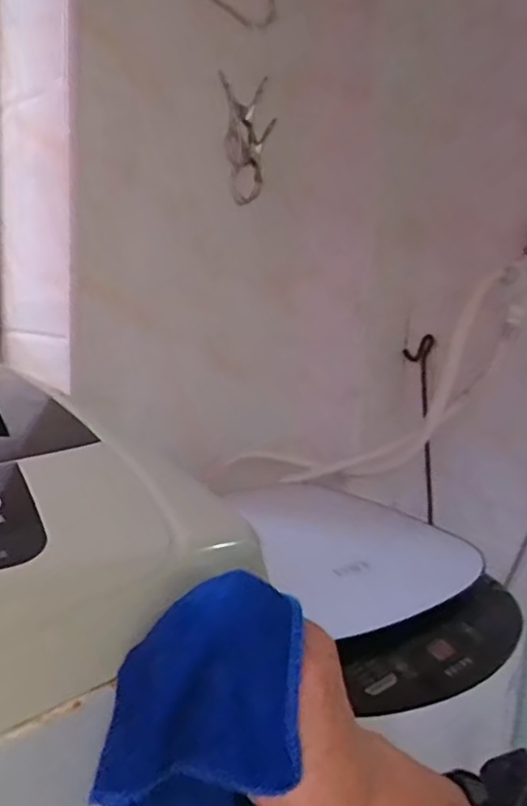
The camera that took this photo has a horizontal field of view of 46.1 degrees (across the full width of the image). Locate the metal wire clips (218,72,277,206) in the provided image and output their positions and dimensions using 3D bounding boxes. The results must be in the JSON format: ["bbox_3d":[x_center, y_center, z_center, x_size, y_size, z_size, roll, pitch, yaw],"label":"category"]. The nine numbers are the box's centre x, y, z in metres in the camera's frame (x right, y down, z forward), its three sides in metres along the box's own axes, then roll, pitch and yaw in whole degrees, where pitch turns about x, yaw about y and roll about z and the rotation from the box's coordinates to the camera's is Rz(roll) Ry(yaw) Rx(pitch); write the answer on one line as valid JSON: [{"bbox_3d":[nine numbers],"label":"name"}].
[{"bbox_3d":[-0.021,-0.315,0.742,0.042,0.139,0.050,11,12,41],"label":"metal wire clips"}]

